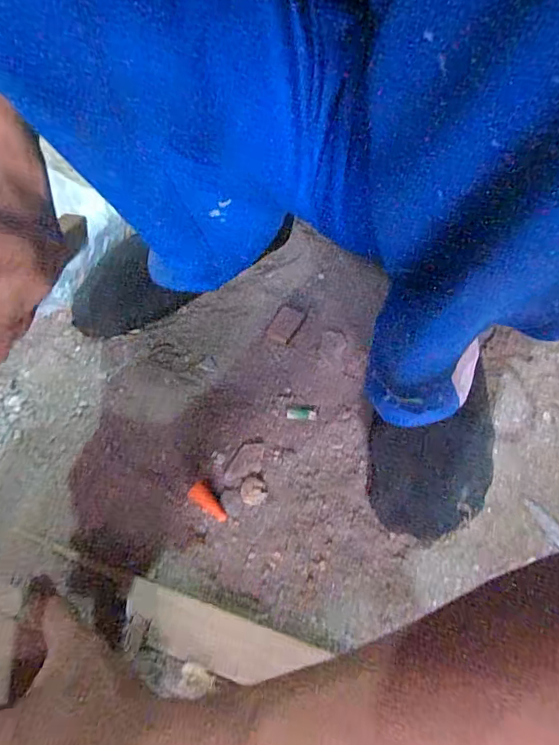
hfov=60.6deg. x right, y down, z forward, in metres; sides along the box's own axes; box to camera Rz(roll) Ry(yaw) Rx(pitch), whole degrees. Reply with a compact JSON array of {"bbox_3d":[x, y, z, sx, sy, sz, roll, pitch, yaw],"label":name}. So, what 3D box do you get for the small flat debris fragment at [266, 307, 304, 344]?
[{"bbox_3d":[0.005,-0.048,0.471,0.024,0.004,0.041,24,63,11],"label":"small flat debris fragment"}]

